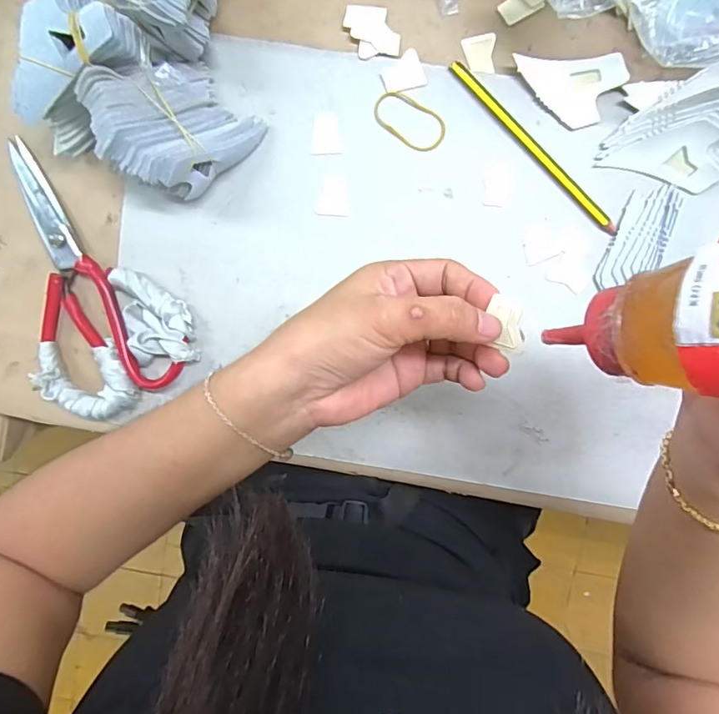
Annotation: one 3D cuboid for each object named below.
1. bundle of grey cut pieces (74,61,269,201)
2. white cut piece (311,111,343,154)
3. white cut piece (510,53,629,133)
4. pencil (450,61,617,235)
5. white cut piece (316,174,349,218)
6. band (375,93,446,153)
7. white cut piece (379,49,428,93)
[{"bbox_3d":[-0.130,-0.162,0.343,0.086,0.058,0.080,-40,94,7],"label":"bundle of grey cut pieces"},{"bbox_3d":[-0.025,-0.165,0.366,0.022,0.004,0.031,-2,97,3],"label":"white cut piece"},{"bbox_3d":[0.149,-0.188,0.351,0.074,0.008,0.046,-1,97,3],"label":"white cut piece"},{"bbox_3d":[0.126,-0.150,0.358,0.009,0.005,0.165,-44,93,7],"label":"pencil"},{"bbox_3d":[-0.020,-0.121,0.370,0.023,0.004,0.030,2,98,2],"label":"white cut piece"},{"bbox_3d":[0.036,-0.172,0.361,0.054,0.004,0.029,35,98,-2],"label":"band"},{"bbox_3d":[0.031,-0.203,0.356,0.029,0.004,0.026,-21,96,5],"label":"white cut piece"}]

